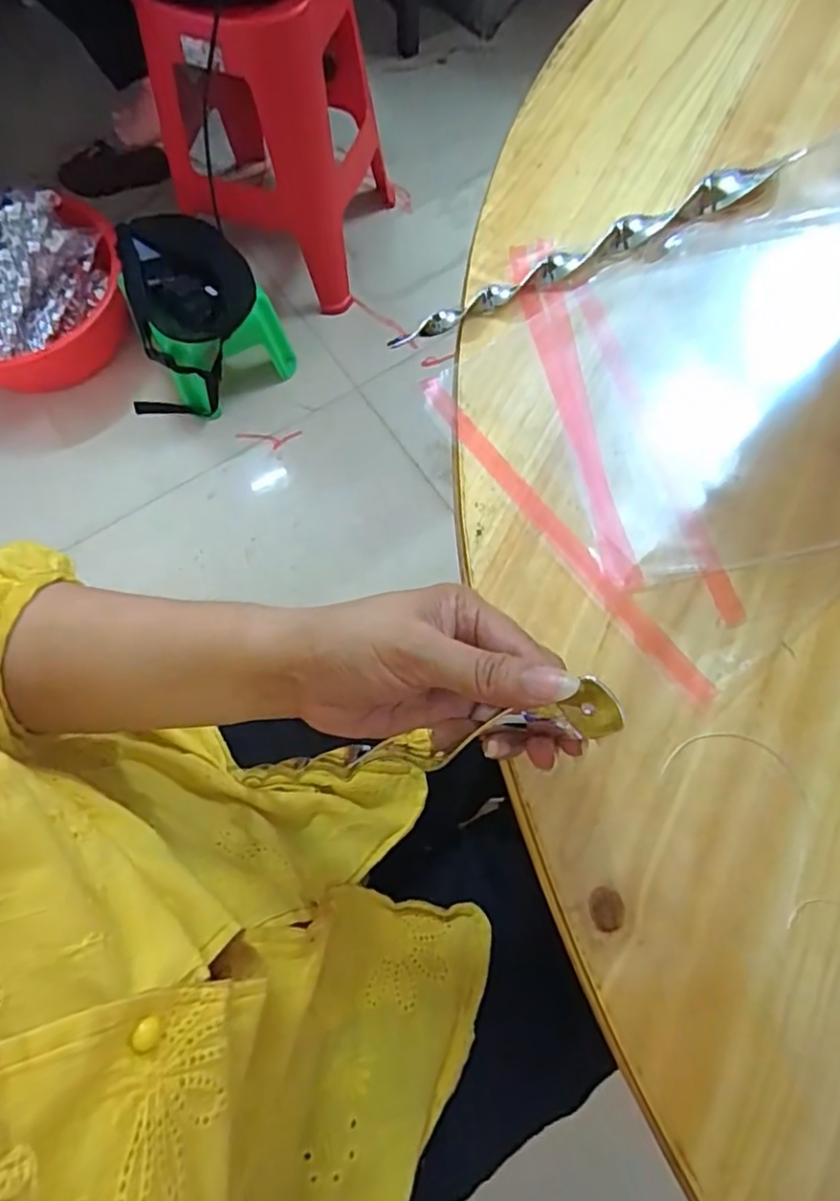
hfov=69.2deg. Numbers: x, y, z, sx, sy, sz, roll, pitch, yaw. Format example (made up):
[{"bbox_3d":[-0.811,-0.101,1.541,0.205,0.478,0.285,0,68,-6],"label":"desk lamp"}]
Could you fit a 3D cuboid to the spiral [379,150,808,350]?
[{"bbox_3d":[0.111,-0.210,0.359,0.288,0.023,0.013,-27,75,-10],"label":"spiral"}]

